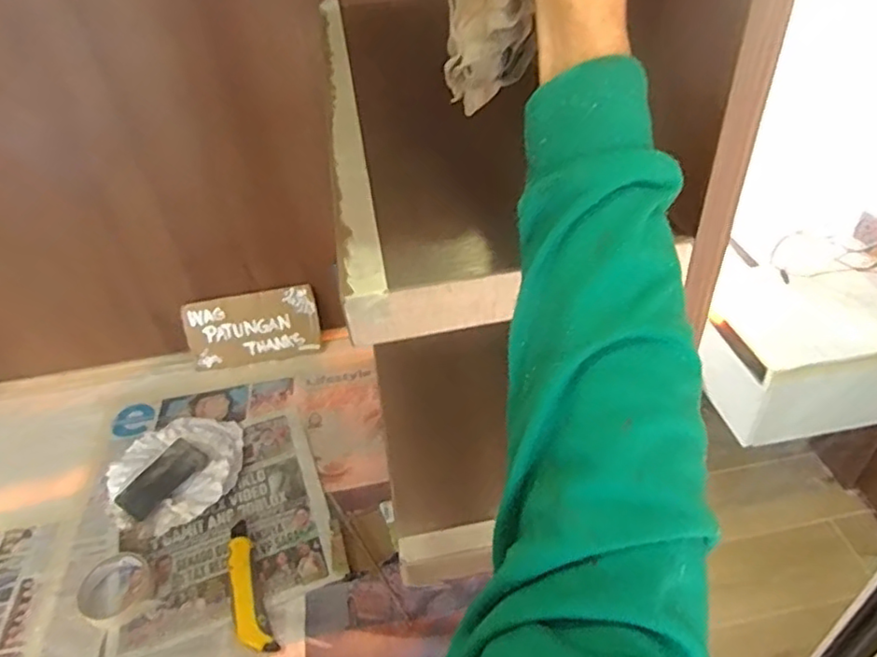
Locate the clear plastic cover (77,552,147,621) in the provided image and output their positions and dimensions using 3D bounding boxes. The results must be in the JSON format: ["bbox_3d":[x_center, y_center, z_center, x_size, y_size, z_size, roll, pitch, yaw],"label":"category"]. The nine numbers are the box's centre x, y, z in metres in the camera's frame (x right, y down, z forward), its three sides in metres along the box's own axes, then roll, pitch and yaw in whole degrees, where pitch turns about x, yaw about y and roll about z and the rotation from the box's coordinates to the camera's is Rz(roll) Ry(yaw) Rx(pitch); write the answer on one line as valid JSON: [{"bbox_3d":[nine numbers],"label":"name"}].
[{"bbox_3d":[-0.413,0.323,0.777,0.076,0.009,0.081,18,46,25],"label":"clear plastic cover"}]

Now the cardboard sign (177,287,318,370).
[{"bbox_3d":[-0.323,-0.003,1.061,0.222,0.117,0.013,-10,17,-6],"label":"cardboard sign"}]

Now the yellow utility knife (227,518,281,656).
[{"bbox_3d":[-0.235,0.314,0.748,0.037,0.021,0.169,-21,43,-16],"label":"yellow utility knife"}]

